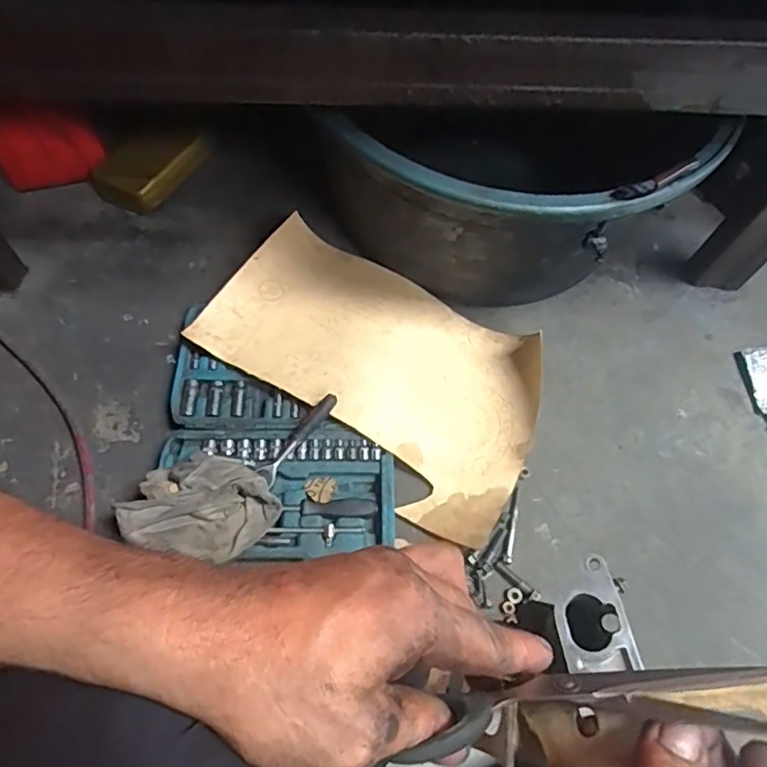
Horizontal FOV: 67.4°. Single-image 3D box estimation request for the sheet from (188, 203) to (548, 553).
[{"bbox_3d":[-0.007,-0.032,0.778,0.472,0.063,0.305,31,64,13],"label":"sheet"}]

